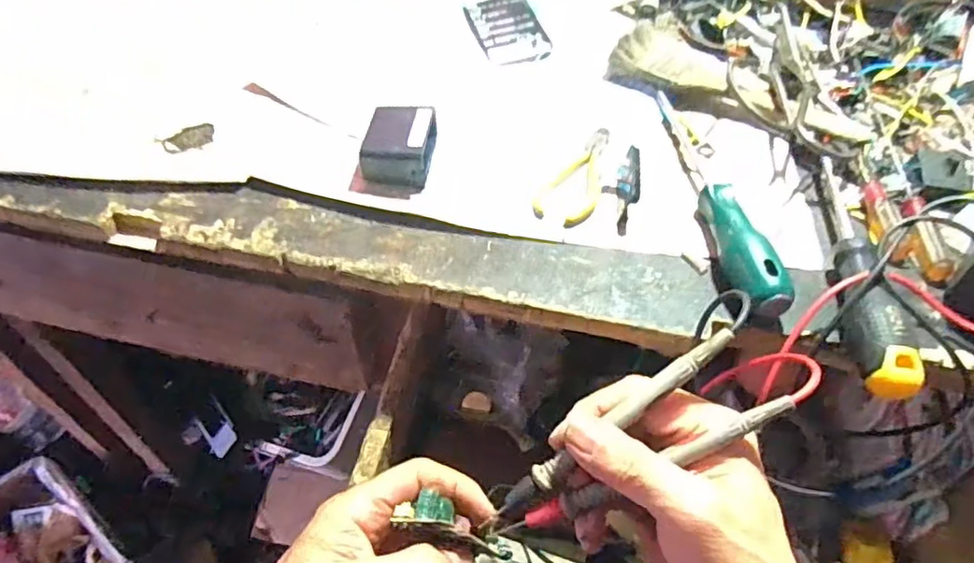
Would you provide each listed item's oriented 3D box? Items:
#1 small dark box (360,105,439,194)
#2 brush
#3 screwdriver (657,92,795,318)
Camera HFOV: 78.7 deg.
[{"bbox_3d":[-0.057,-0.090,0.392,0.040,0.029,0.056,4,51,3],"label":"small dark box"},{"bbox_3d":[0.187,-0.145,0.442,0.186,0.025,0.055,28,56,20],"label":"brush"},{"bbox_3d":[0.141,-0.064,0.380,0.026,0.027,0.209,-4,52,-3],"label":"screwdriver"}]

